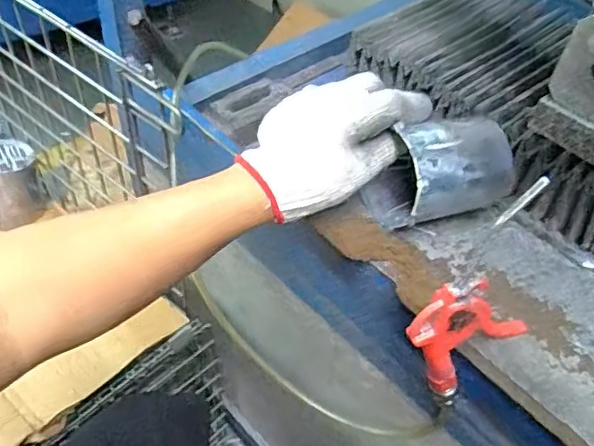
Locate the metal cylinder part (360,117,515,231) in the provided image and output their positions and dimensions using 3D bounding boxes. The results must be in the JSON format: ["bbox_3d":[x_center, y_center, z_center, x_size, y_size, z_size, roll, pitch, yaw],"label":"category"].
[{"bbox_3d":[0.131,-0.047,0.516,0.119,0.091,0.081,-11,50,-15],"label":"metal cylinder part"}]

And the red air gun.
[{"bbox_3d":[0.131,0.086,0.430,0.086,0.158,0.025,-21,50,6],"label":"red air gun"}]

